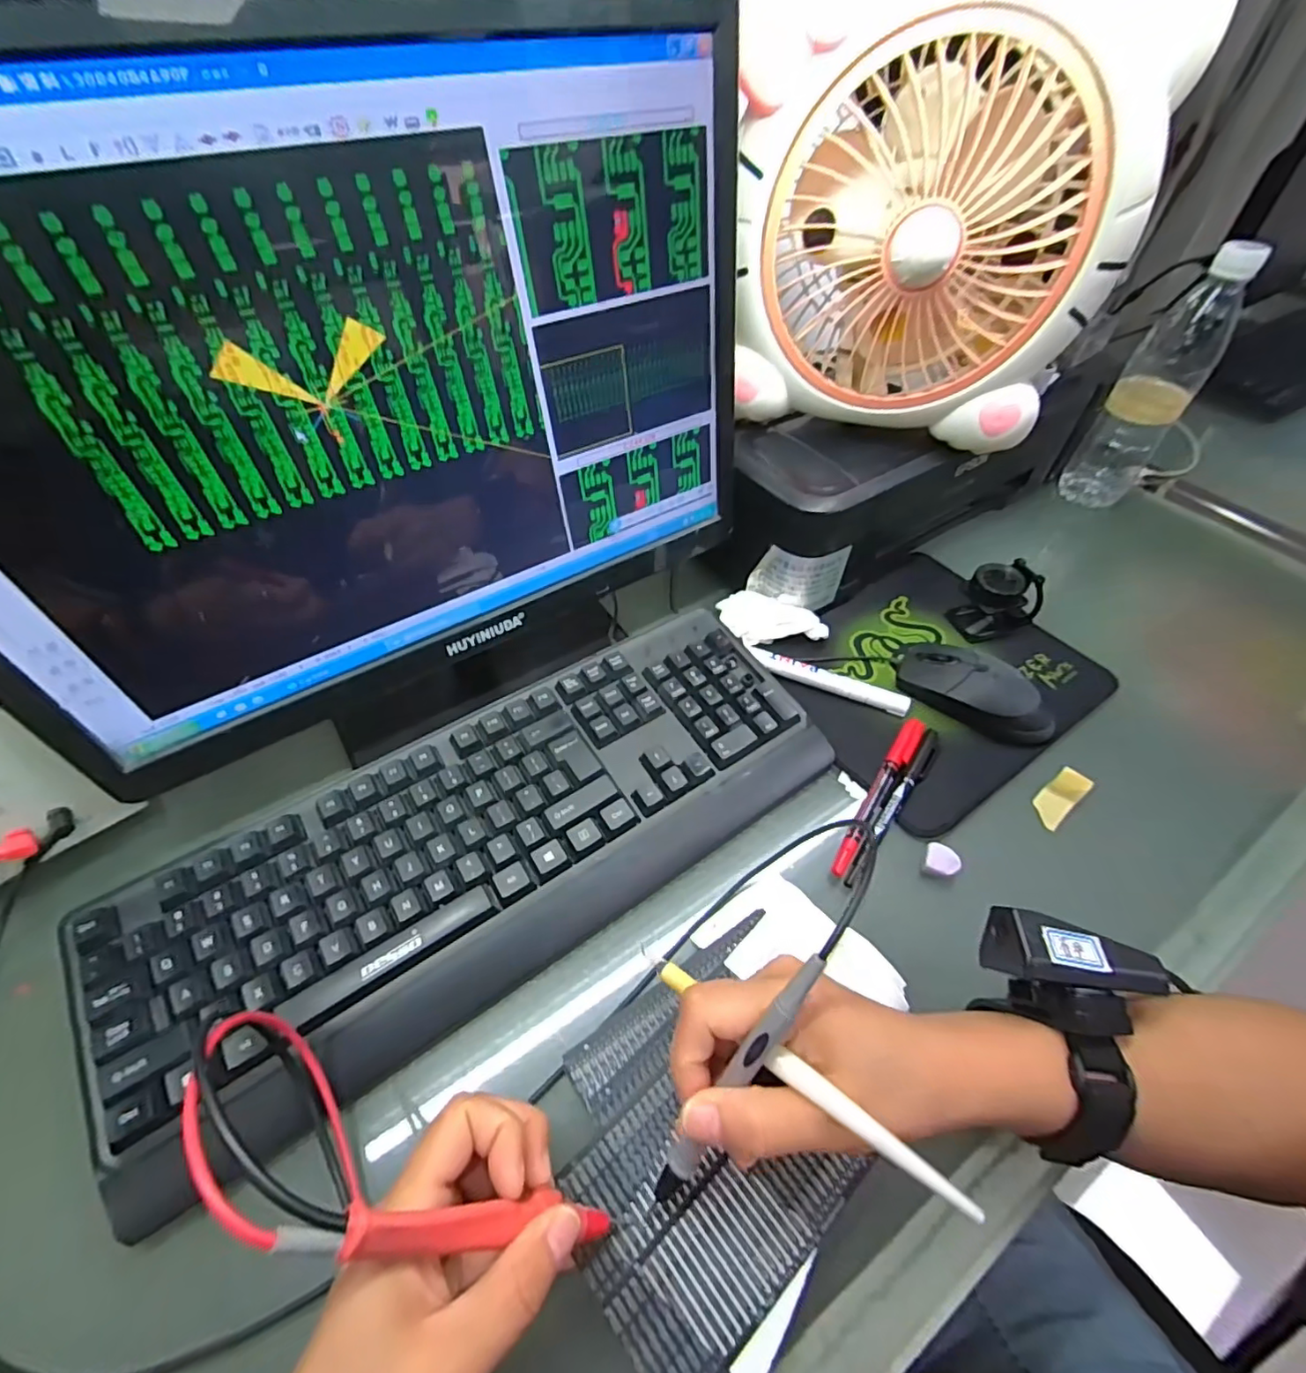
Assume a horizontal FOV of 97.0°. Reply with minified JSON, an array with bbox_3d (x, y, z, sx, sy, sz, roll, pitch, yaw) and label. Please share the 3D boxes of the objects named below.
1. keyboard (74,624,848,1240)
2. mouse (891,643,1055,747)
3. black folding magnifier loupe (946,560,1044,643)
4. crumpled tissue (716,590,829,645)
[{"bbox_3d":[-0.091,0.085,0.357,0.430,0.029,0.152,-29,57,-22],"label":"keyboard"},{"bbox_3d":[0.246,0.001,0.443,0.119,0.033,0.054,36,58,25],"label":"mouse"},{"bbox_3d":[0.302,-0.073,0.501,0.070,0.064,0.040,-8,52,-8],"label":"black folding magnifier loupe"},{"bbox_3d":[0.100,-0.054,0.495,0.092,0.030,0.043,21,54,15],"label":"crumpled tissue"}]

